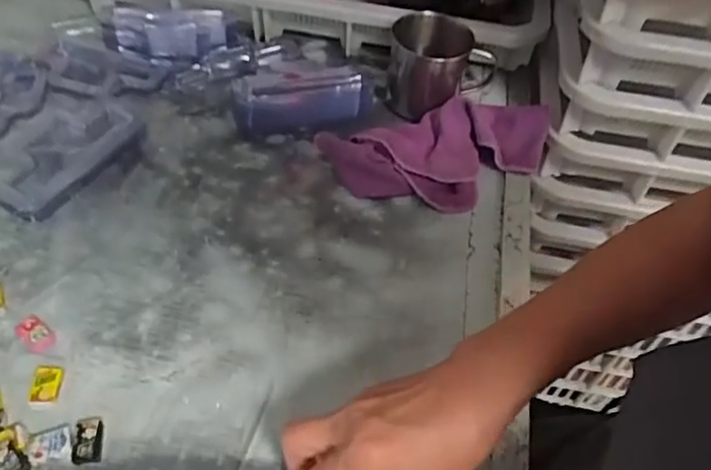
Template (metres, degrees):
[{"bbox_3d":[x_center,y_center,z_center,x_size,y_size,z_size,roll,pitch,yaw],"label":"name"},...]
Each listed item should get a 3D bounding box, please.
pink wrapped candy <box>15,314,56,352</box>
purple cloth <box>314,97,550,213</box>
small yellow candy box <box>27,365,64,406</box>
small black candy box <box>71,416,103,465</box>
[{"bbox_3d":[-0.235,0.073,0.439,0.032,0.007,0.018,35,56,22],"label":"pink wrapped candy"},{"bbox_3d":[0.086,-0.081,0.567,0.213,0.046,0.112,-12,52,-14],"label":"purple cloth"},{"bbox_3d":[-0.213,0.103,0.415,0.018,0.006,0.029,-3,50,-7],"label":"small yellow candy box"},{"bbox_3d":[-0.176,0.134,0.394,0.017,0.007,0.031,-6,51,-9],"label":"small black candy box"}]

